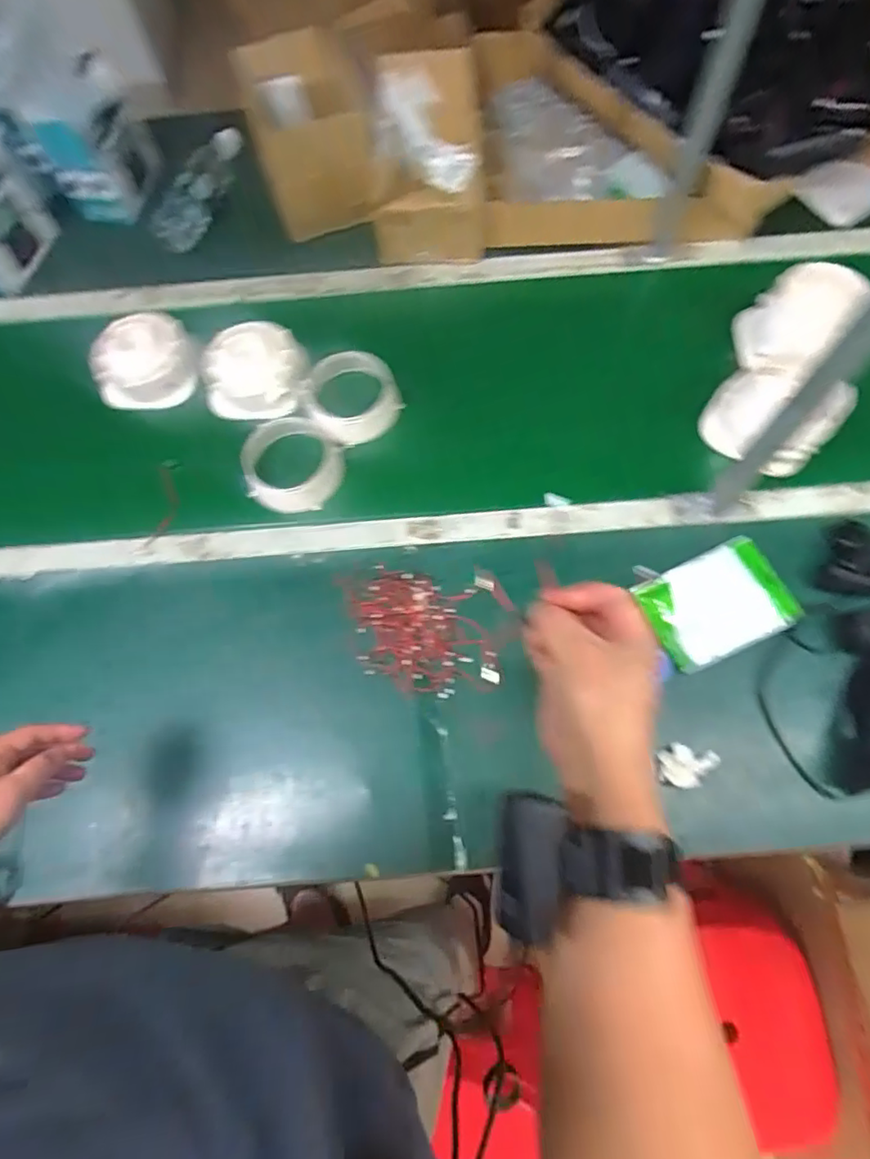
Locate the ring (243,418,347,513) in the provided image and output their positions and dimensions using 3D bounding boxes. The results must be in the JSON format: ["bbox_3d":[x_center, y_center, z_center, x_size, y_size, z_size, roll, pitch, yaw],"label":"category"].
[{"bbox_3d":[-0.192,-0.160,0.785,0.124,0.043,0.125,-1,70,2],"label":"ring"}]

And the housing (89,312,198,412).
[{"bbox_3d":[-0.423,-0.321,0.841,0.144,0.057,0.136,-23,71,-6],"label":"housing"}]

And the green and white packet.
[{"bbox_3d":[0.356,0.030,0.735,0.184,0.013,0.126,-23,71,-6],"label":"green and white packet"}]

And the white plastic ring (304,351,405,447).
[{"bbox_3d":[-0.117,-0.257,0.824,0.130,0.061,0.120,-26,71,-7],"label":"white plastic ring"}]

